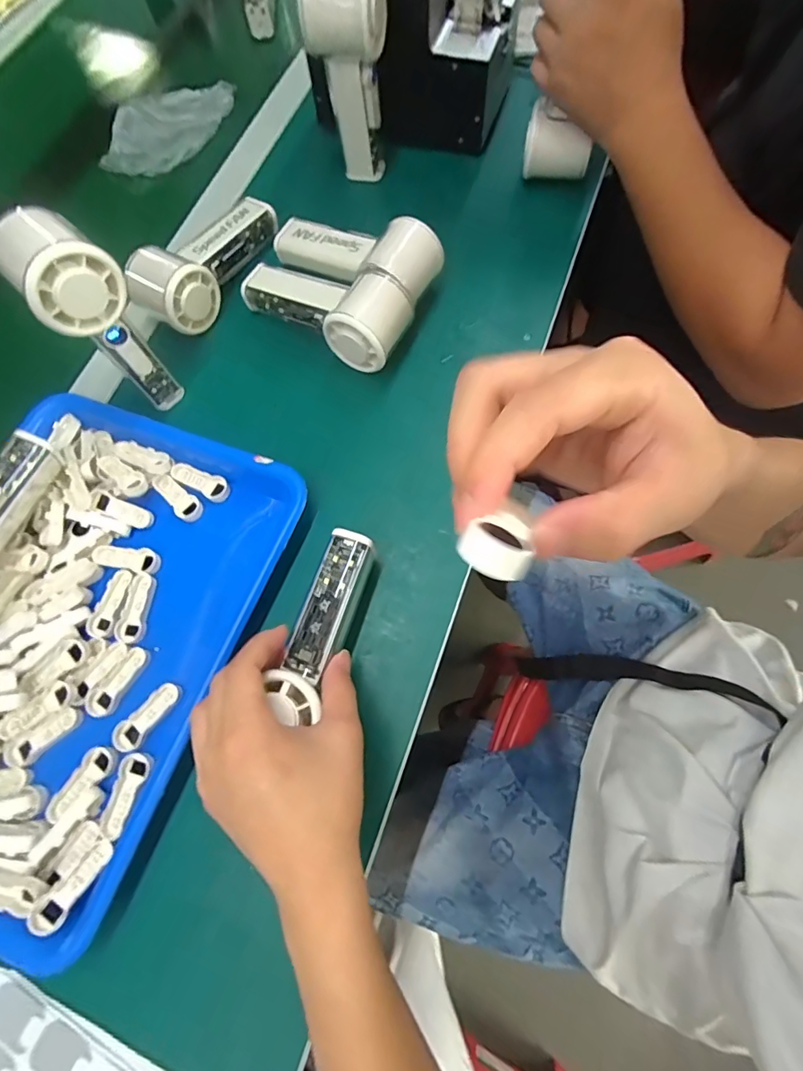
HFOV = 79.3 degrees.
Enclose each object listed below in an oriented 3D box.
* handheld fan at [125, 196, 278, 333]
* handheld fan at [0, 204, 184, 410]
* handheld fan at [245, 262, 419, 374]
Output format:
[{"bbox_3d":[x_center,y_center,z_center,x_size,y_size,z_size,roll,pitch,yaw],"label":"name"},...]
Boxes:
[{"bbox_3d":[-0.173,-0.253,0.443,0.069,0.047,0.153,38,77,16],"label":"handheld fan"},{"bbox_3d":[-0.222,-0.157,0.355,0.067,0.137,0.056,41,78,16],"label":"handheld fan"},{"bbox_3d":[-0.065,-0.194,0.416,0.157,0.052,0.062,27,72,21],"label":"handheld fan"}]

